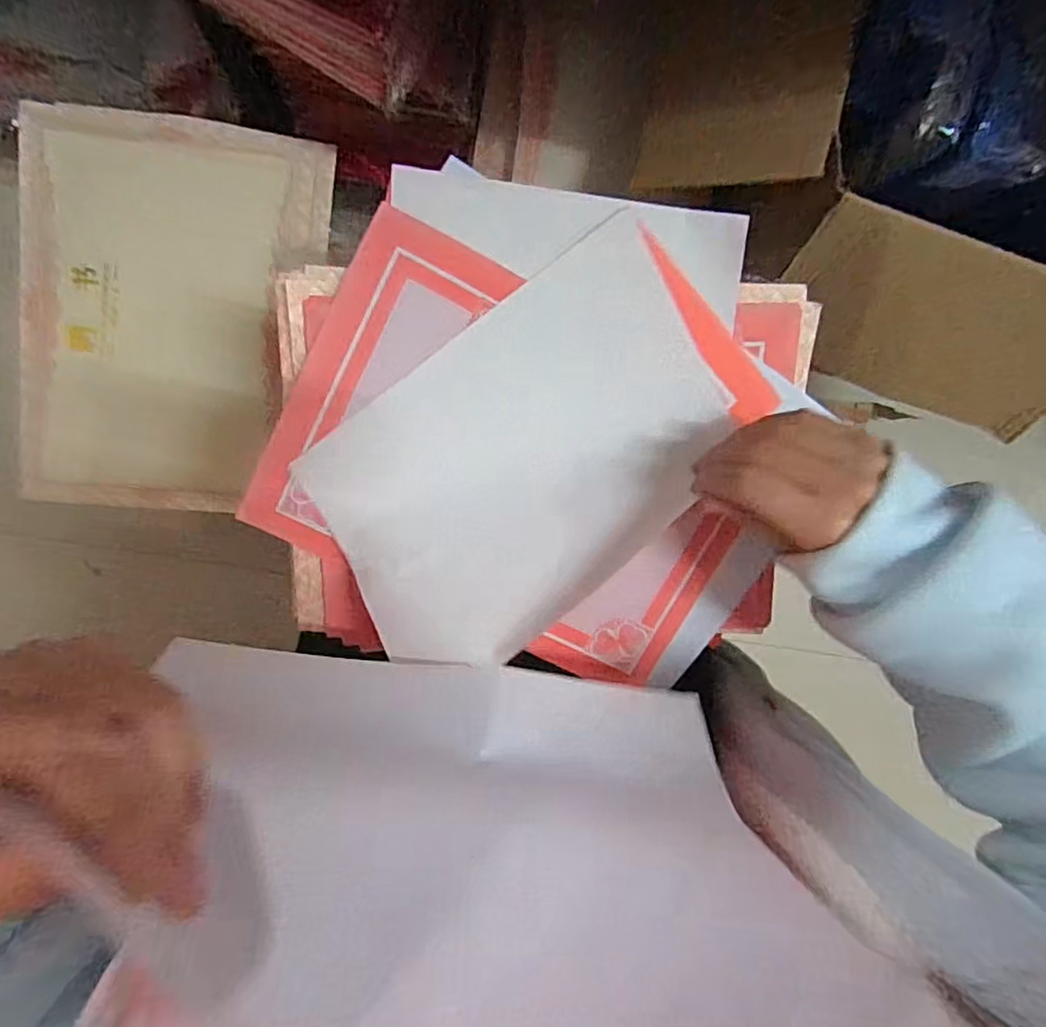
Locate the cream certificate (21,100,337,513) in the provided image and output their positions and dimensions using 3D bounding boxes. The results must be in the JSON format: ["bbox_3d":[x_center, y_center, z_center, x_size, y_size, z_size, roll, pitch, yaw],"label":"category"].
[{"bbox_3d":[-0.325,-0.180,0.566,0.251,0.029,0.349,6,97,-12],"label":"cream certificate"}]

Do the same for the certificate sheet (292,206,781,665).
[{"bbox_3d":[0.010,-0.034,0.354,0.252,0.030,0.158,-37,95,-4],"label":"certificate sheet"}]

